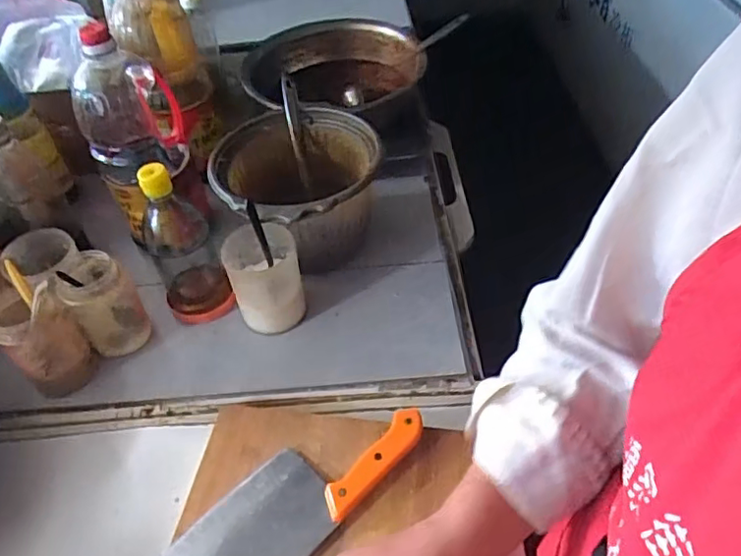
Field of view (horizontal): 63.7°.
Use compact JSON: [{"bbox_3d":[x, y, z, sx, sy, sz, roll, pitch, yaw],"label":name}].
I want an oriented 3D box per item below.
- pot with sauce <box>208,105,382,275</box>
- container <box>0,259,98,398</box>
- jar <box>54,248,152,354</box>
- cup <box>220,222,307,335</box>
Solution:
[{"bbox_3d":[-0.082,-0.100,0.730,0.187,0.140,0.191,-3,47,3],"label":"pot with sauce"},{"bbox_3d":[-0.344,0.063,0.628,0.071,0.128,0.066,-35,53,-25],"label":"container"},{"bbox_3d":[-0.294,0.031,0.659,0.063,0.109,0.069,-3,47,3],"label":"jar"},{"bbox_3d":[-0.117,0.003,0.676,0.083,0.111,0.071,-12,47,-6],"label":"cup"}]

